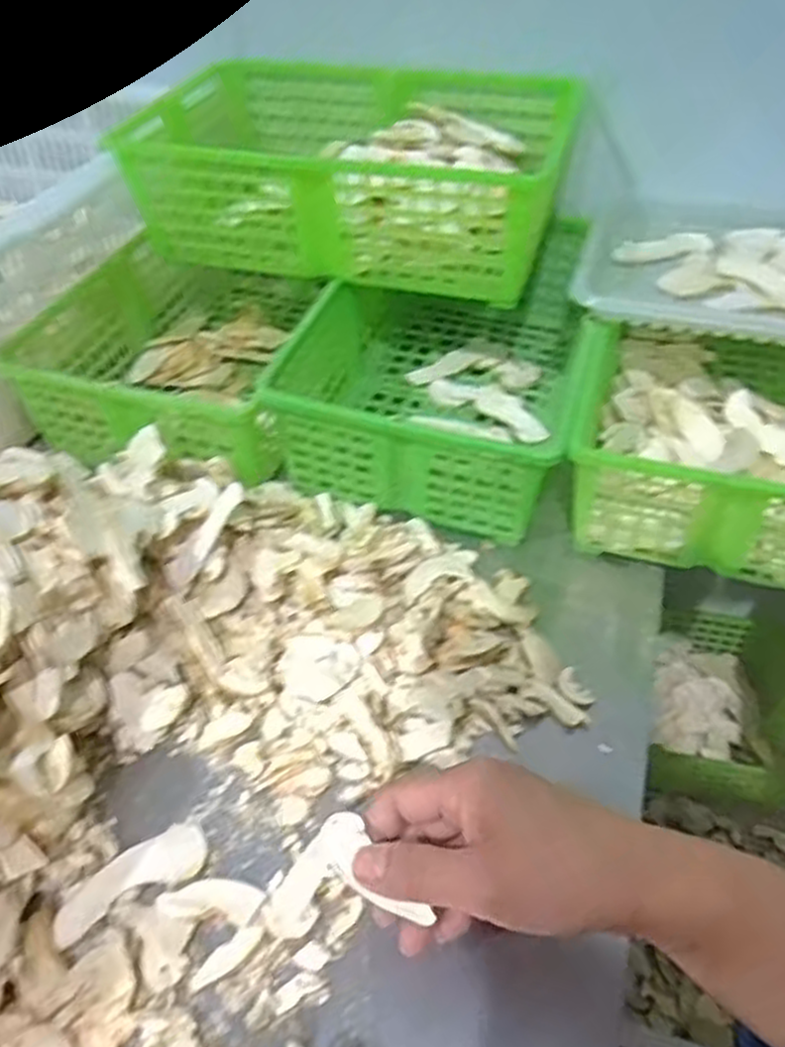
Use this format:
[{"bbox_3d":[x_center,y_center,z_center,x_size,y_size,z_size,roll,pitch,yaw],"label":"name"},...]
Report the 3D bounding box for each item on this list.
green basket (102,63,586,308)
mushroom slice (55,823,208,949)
[{"bbox_3d":[-0.036,-0.298,0.659,0.338,0.092,0.219,14,47,13],"label":"green basket"},{"bbox_3d":[-0.135,0.185,0.408,0.079,0.008,0.029,-27,52,-24],"label":"mushroom slice"}]

